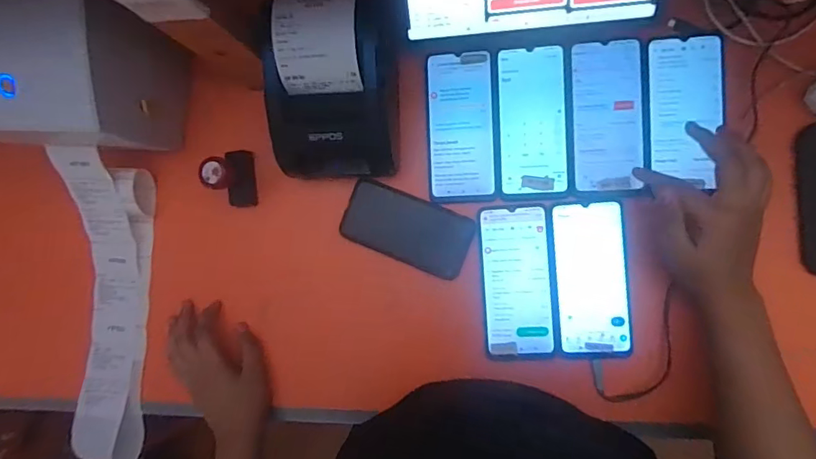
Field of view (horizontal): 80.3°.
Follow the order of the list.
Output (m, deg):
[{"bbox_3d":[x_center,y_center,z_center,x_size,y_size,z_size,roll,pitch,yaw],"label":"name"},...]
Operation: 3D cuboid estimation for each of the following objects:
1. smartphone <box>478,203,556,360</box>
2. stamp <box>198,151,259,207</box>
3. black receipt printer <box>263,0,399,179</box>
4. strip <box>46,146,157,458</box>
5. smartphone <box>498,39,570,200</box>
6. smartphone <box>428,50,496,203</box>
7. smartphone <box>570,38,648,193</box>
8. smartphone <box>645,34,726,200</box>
[{"bbox_3d":[0.117,0.056,0.521,0.075,0.005,0.163,-3,88,8],"label":"smartphone"},{"bbox_3d":[-0.201,-0.061,0.539,0.032,0.075,0.064,-2,88,8],"label":"stamp"},{"bbox_3d":[-0.075,-0.140,0.500,0.121,0.116,0.165,4,89,8],"label":"black receipt printer"},{"bbox_3d":[-0.359,0.098,0.562,0.081,0.080,0.368,4,89,8],"label":"strip"},{"bbox_3d":[0.134,-0.116,0.521,0.074,0.005,0.165,0,88,8],"label":"smartphone"},{"bbox_3d":[0.058,-0.114,0.532,0.071,0.005,0.163,-2,88,8],"label":"smartphone"},{"bbox_3d":[0.212,-0.120,0.513,0.075,0.006,0.159,1,92,8],"label":"smartphone"},{"bbox_3d":[0.286,-0.125,0.498,0.073,0.011,0.148,5,90,8],"label":"smartphone"}]

